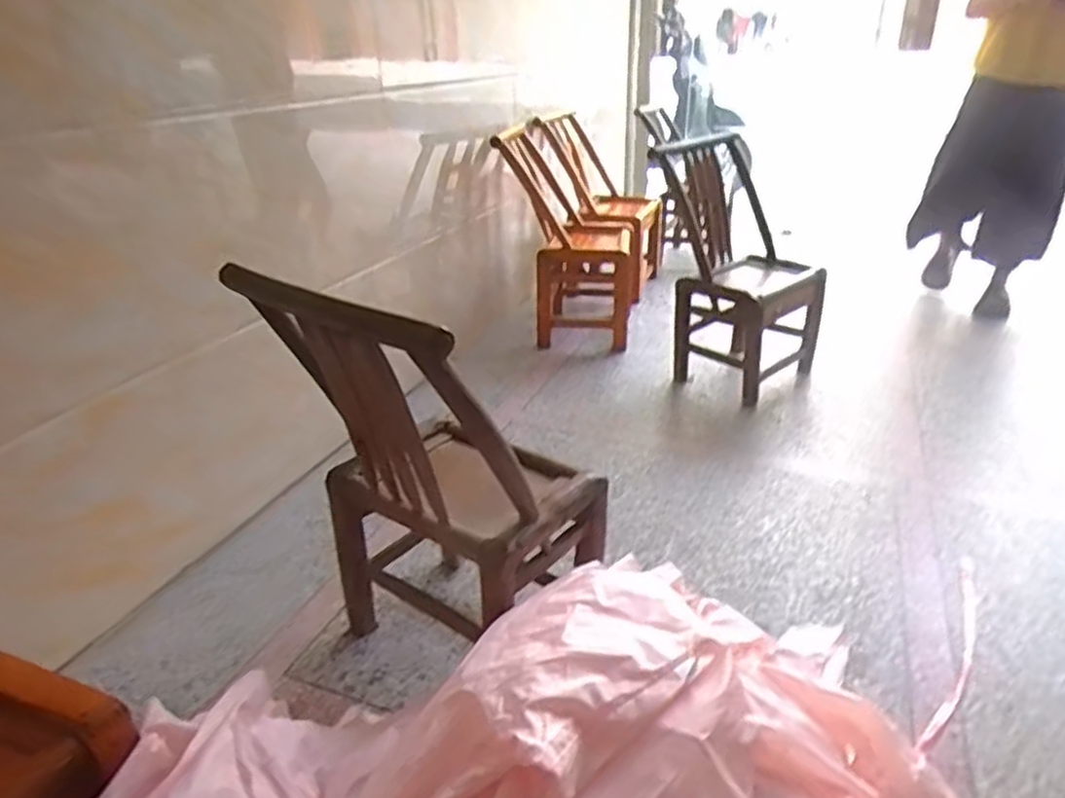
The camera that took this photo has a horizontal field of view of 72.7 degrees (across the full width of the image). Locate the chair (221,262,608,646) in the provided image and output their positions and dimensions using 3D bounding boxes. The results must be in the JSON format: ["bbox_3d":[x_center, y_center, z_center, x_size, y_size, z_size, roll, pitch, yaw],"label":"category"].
[{"bbox_3d":[-0.135,0.101,1.060,0.361,0.634,0.341,14,32,31],"label":"chair"}]

